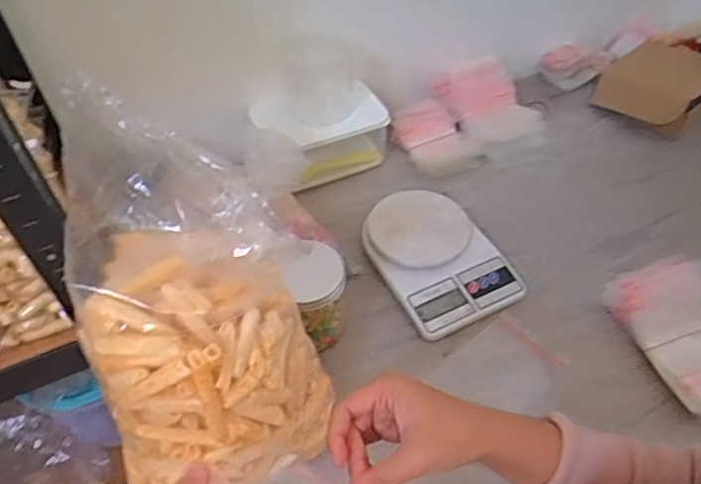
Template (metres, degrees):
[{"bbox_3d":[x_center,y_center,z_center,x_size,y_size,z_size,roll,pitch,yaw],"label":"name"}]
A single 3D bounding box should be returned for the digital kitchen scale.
[{"bbox_3d":[0.112,0.016,0.745,0.155,0.040,0.207,-23,51,-18],"label":"digital kitchen scale"}]

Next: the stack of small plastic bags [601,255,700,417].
[{"bbox_3d":[0.395,0.101,0.646,0.141,0.066,0.181,-22,51,-18],"label":"stack of small plastic bags"}]

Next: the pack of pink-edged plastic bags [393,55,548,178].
[{"bbox_3d":[0.187,-0.202,0.904,0.222,0.072,0.170,-18,50,-14],"label":"pack of pink-edged plastic bags"}]

